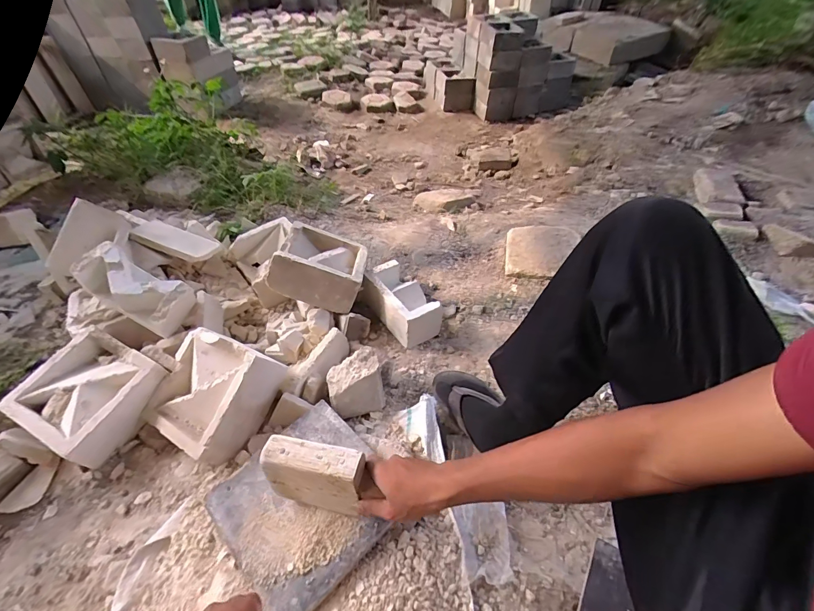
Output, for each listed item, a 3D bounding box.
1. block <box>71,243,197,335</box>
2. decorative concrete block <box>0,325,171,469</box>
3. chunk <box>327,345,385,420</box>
[{"bbox_3d":[-0.572,-0.033,0.827,0.211,0.110,0.102,29,49,-4],"label":"block"},{"bbox_3d":[-0.608,0.168,0.741,0.201,0.084,0.198,20,49,18],"label":"decorative concrete block"},{"bbox_3d":[-0.103,0.162,0.780,0.103,0.099,0.099,-14,48,-13],"label":"chunk"}]

